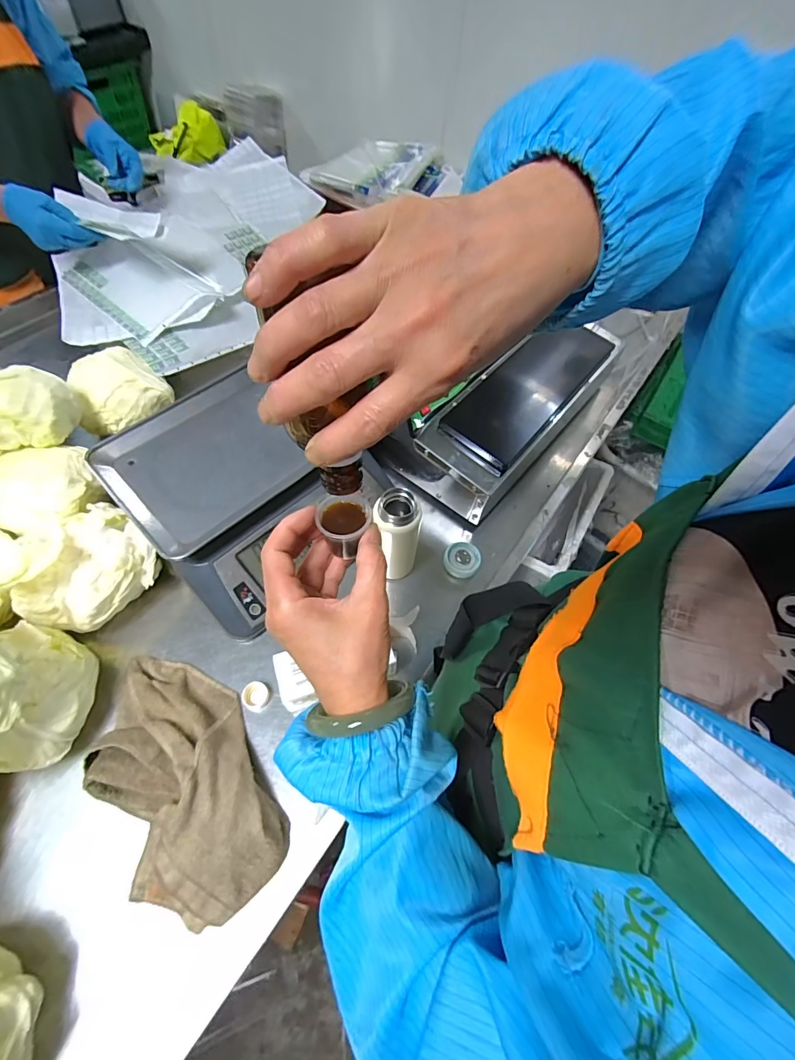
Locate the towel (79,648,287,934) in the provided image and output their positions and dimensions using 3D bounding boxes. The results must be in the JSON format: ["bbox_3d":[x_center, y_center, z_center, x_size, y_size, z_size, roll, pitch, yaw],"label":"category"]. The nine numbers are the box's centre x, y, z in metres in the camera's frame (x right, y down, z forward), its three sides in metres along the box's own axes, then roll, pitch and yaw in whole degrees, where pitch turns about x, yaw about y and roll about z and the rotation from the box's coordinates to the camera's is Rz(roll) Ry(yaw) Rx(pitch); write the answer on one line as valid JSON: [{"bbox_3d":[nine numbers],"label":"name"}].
[{"bbox_3d":[-0.249,0.275,0.487,0.154,0.082,0.292,-29,65,-20],"label":"towel"}]

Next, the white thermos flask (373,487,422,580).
[{"bbox_3d":[-0.002,0.008,0.593,0.059,0.164,0.058,5,59,-2],"label":"white thermos flask"}]

